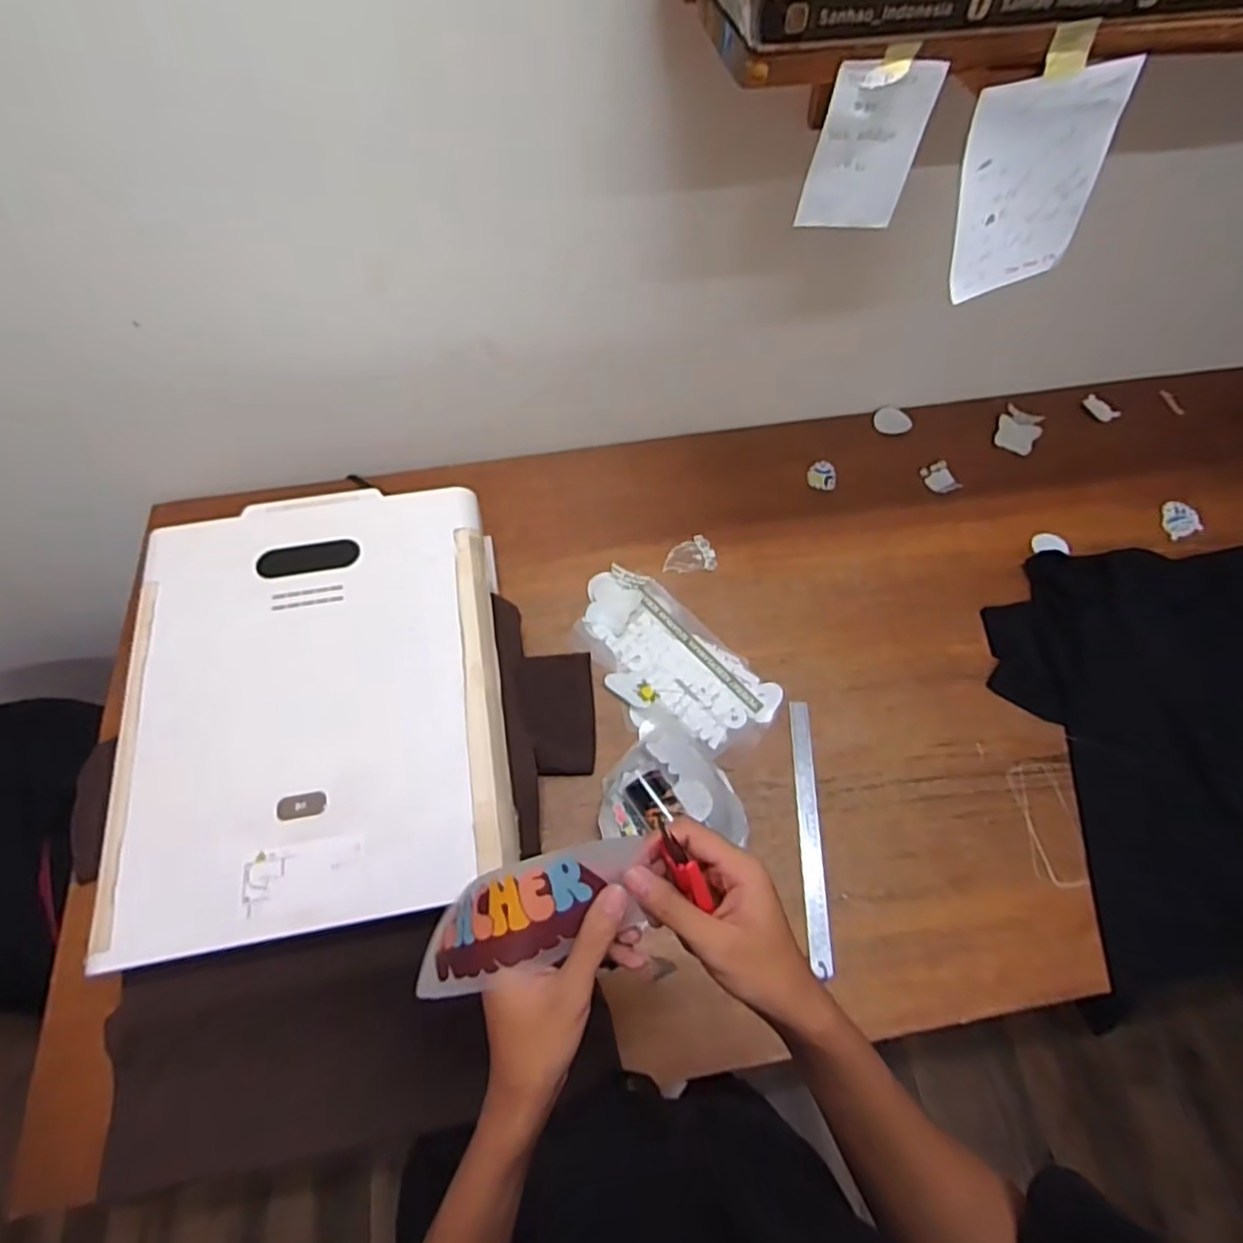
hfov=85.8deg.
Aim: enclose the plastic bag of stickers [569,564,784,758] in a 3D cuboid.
[{"bbox_3d":[0.064,0.052,0.950,0.176,0.026,0.312,-34,66,-21],"label":"plastic bag of stickers"}]

